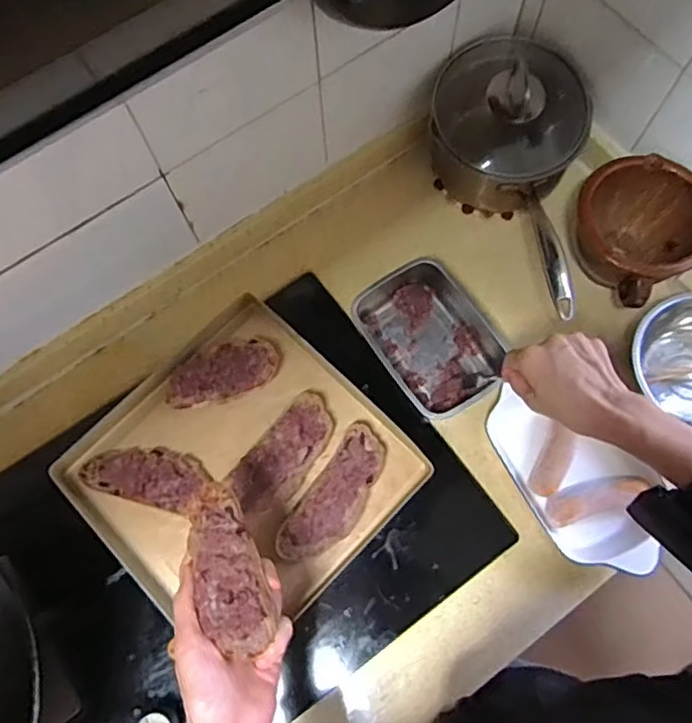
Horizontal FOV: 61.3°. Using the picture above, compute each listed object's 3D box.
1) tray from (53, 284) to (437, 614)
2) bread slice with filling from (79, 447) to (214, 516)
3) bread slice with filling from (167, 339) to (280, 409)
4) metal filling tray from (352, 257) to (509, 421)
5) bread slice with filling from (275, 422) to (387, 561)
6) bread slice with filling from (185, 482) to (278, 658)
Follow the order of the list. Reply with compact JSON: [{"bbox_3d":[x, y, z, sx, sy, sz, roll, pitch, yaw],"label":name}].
[{"bbox_3d":[-0.110,0.109,0.602,0.282,0.046,0.287,-43,76,-12],"label":"tray"},{"bbox_3d":[-0.205,0.116,0.599,0.130,0.030,0.057,13,73,6],"label":"bread slice with filling"},{"bbox_3d":[-0.131,0.011,0.617,0.117,0.018,0.062,-16,66,1],"label":"bread slice with filling"},{"bbox_3d":[0.099,-0.030,0.708,0.133,0.059,0.193,-32,74,-9],"label":"metal filling tray"},{"bbox_3d":[-0.008,0.133,0.579,0.054,0.026,0.147,33,76,11],"label":"bread slice with filling"},{"bbox_3d":[-0.090,0.153,0.442,0.047,0.017,0.127,-23,57,-6],"label":"bread slice with filling"}]

